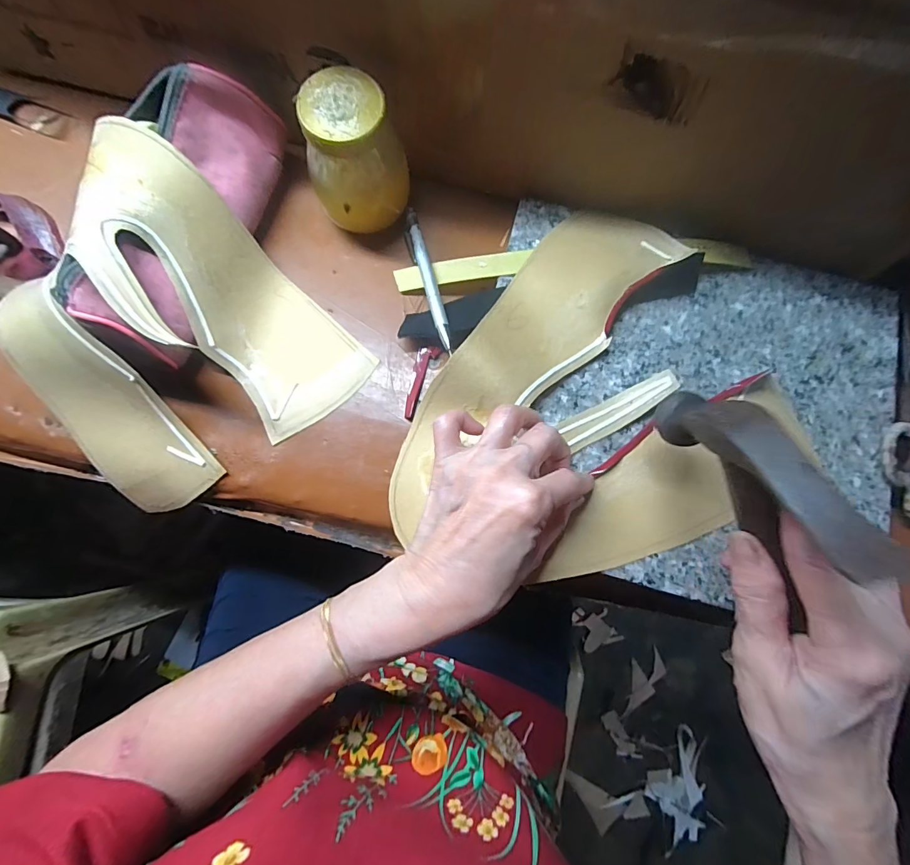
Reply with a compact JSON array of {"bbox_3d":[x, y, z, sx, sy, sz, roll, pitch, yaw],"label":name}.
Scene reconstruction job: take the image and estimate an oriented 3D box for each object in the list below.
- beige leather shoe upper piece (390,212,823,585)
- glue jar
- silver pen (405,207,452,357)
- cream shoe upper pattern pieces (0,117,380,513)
[{"bbox_3d":[0.095,-0.008,0.289,0.217,0.032,0.268,40,86,5],"label":"beige leather shoe upper piece"},{"bbox_3d":[-0.072,-0.194,0.303,0.070,0.085,0.057,-19,80,-5],"label":"glue jar"},{"bbox_3d":[-0.021,-0.117,0.325,0.014,0.009,0.129,-16,71,0],"label":"silver pen"},{"bbox_3d":[-0.208,-0.063,0.295,0.224,0.066,0.207,45,86,6],"label":"cream shoe upper pattern pieces"}]

